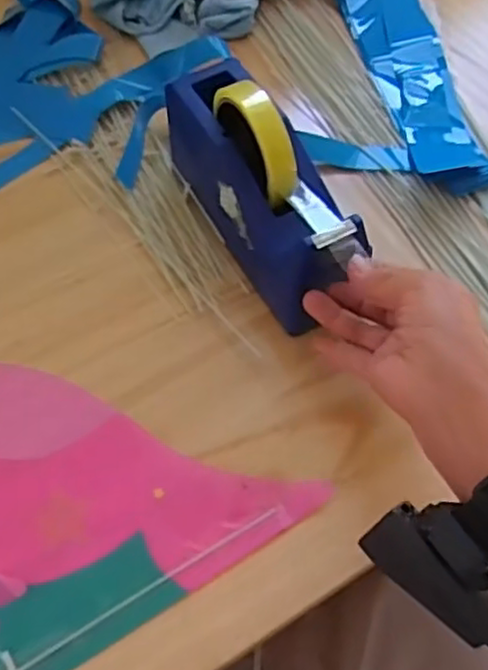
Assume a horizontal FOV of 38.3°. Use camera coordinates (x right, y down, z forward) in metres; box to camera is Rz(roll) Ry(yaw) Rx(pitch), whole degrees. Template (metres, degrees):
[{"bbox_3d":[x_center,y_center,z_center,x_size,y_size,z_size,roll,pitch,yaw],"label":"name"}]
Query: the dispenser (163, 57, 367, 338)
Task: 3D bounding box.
[{"bbox_3d":[0.015,-0.111,0.518,0.067,0.110,0.201,-25,64,-13],"label":"dispenser"}]

